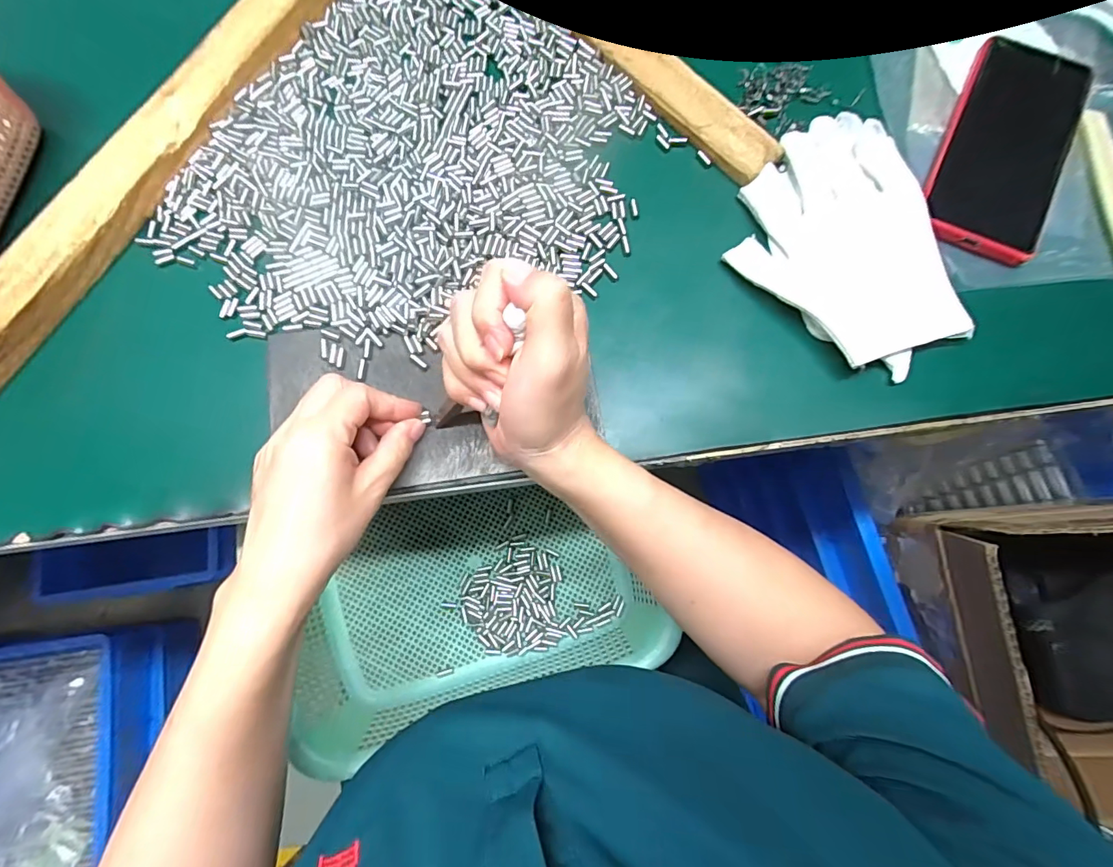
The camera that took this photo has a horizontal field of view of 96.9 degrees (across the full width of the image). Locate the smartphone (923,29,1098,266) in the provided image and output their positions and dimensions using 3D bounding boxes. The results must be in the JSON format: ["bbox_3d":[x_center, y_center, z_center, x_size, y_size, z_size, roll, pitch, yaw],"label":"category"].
[{"bbox_3d":[0.308,-0.196,0.336,0.075,0.016,0.161,24,80,5],"label":"smartphone"}]

